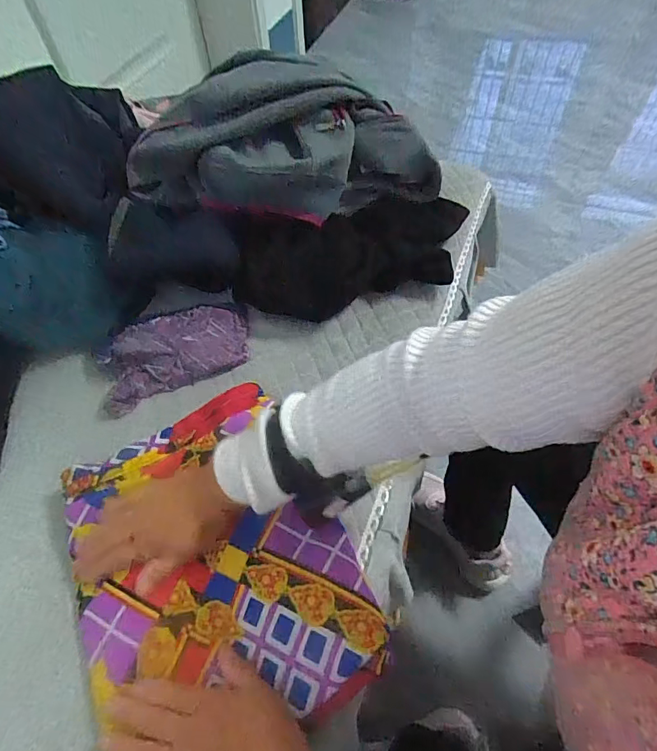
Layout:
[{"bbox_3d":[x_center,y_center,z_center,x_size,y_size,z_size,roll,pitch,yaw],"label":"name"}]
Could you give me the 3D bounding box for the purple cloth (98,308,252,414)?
[{"bbox_3d":[-0.185,-0.031,0.542,0.173,0.025,0.099,-20,77,-14],"label":"purple cloth"}]

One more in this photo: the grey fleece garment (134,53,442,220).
[{"bbox_3d":[-0.046,-0.310,0.584,0.388,0.146,0.177,3,56,5],"label":"grey fleece garment"}]

